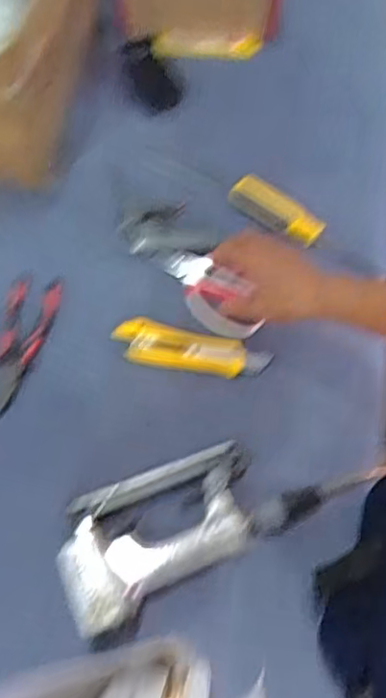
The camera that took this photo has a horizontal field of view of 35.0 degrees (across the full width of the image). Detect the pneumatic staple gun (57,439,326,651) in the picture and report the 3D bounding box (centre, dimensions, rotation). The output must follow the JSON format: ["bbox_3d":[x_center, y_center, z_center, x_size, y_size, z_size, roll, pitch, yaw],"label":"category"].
[{"bbox_3d":[-0.001,0.157,0.593,0.242,0.040,0.123,-26,71,-11],"label":"pneumatic staple gun"}]

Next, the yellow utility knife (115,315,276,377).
[{"bbox_3d":[0.000,0.001,0.660,0.164,0.025,0.047,8,68,2],"label":"yellow utility knife"}]

